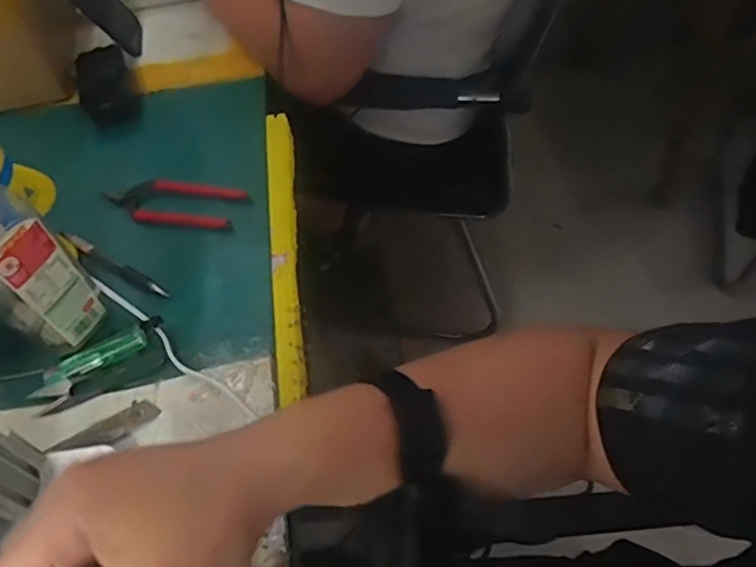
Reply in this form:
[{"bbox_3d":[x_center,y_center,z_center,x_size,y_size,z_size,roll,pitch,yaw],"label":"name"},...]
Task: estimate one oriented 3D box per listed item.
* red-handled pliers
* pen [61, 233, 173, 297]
[{"bbox_3d":[-0.189,-0.074,0.559,0.141,0.020,0.048,14,56,14],"label":"red-handled pliers"},{"bbox_3d":[-0.223,-0.017,0.517,0.120,0.008,0.013,28,60,22],"label":"pen"}]

